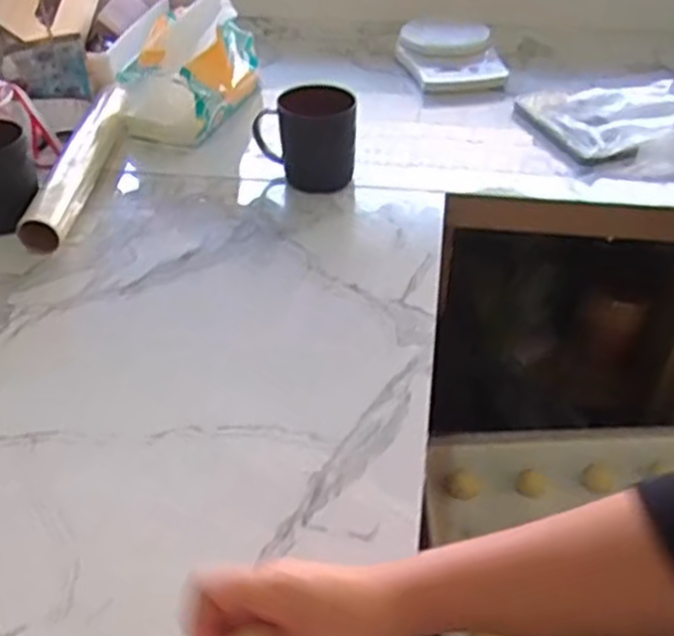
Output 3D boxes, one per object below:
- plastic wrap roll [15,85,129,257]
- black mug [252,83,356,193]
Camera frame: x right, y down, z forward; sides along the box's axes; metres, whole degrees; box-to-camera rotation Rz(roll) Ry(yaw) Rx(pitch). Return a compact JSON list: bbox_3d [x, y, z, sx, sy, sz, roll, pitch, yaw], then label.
[{"bbox_3d":[-0.290,-0.177,0.843,0.056,0.046,0.305,1,41,1],"label":"plastic wrap roll"},{"bbox_3d":[-0.037,-0.196,0.811,0.110,0.103,0.076,-2,41,-2],"label":"black mug"}]

